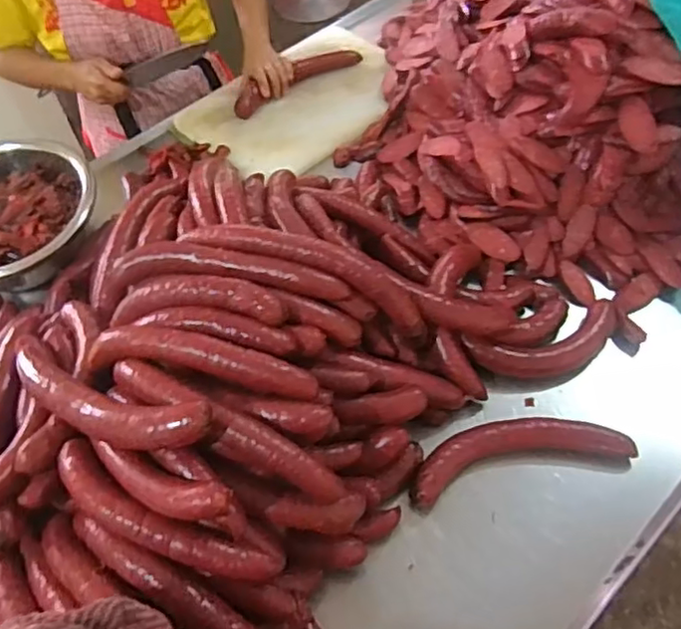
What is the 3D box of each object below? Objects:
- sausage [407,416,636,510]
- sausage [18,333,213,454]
[{"bbox_3d":[0.216,0.166,0.798,0.273,0.038,0.081,-12,54,-4],"label":"sausage"},{"bbox_3d":[-0.275,0.087,0.700,0.338,0.036,0.076,13,54,33],"label":"sausage"}]

